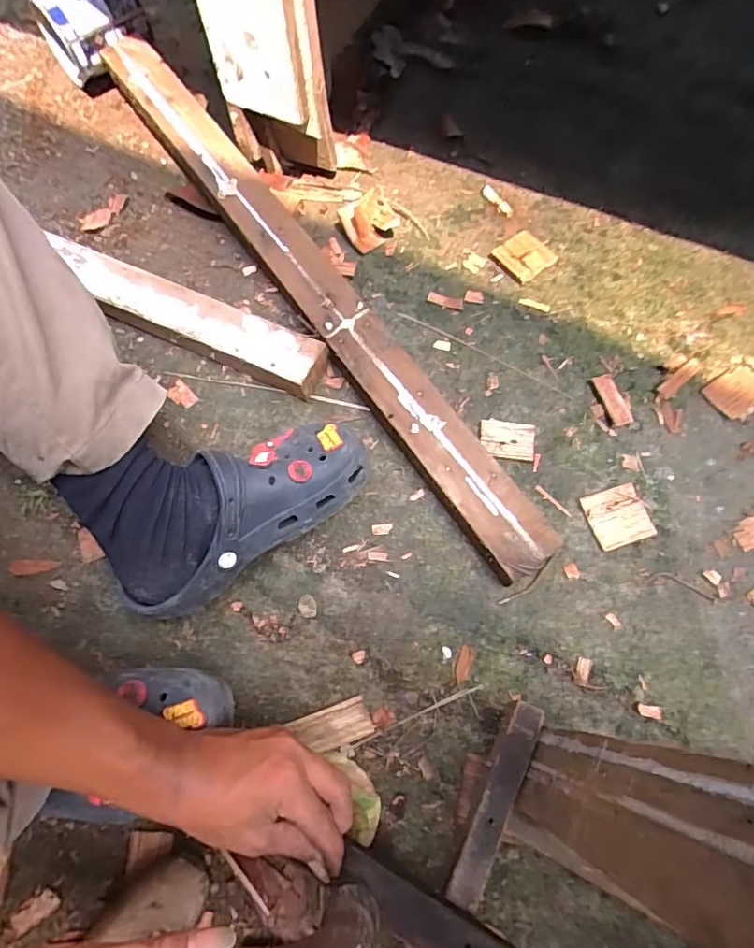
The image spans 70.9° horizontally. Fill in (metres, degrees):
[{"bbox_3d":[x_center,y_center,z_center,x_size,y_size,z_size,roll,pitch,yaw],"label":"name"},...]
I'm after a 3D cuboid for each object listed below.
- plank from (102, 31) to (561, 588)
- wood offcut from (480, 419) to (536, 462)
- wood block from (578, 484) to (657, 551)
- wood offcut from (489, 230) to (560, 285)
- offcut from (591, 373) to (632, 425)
[{"bbox_3d":[-0.108,-0.251,0.633,0.075,0.054,0.895,-33,73,-12],"label":"plank"},{"bbox_3d":[0.142,-0.037,0.576,0.059,0.007,0.044,8,69,3],"label":"wood offcut"},{"bbox_3d":[0.247,0.044,0.546,0.059,0.009,0.058,-17,70,-6],"label":"wood block"},{"bbox_3d":[0.181,-0.270,0.655,0.064,0.014,0.059,-40,74,-14],"label":"wood offcut"},{"bbox_3d":[0.263,-0.083,0.592,0.023,0.005,0.061,-17,70,-7],"label":"offcut"}]

